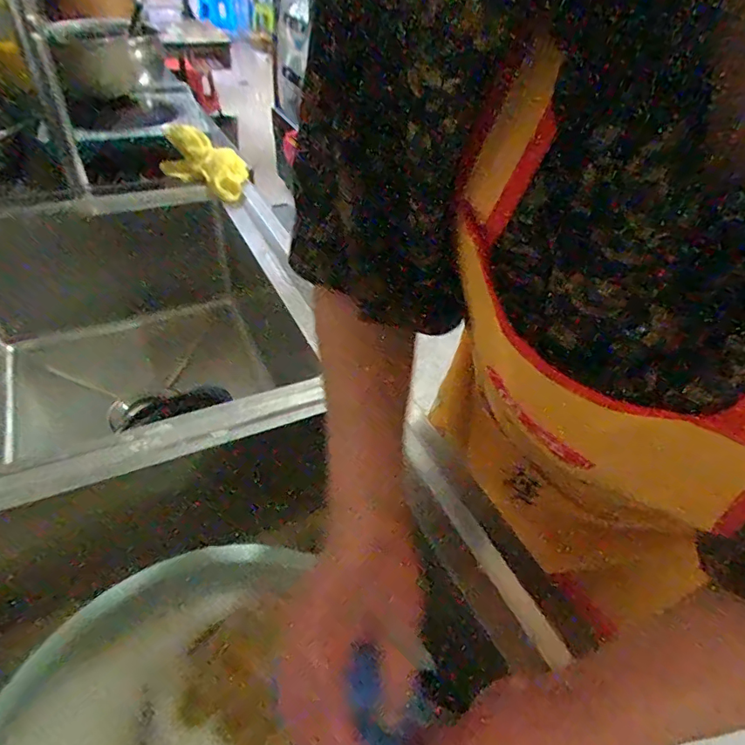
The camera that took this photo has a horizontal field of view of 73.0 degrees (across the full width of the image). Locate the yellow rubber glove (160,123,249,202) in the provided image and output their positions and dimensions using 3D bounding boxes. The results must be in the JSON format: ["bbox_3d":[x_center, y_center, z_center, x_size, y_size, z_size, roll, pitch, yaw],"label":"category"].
[{"bbox_3d":[-0.283,-0.359,0.858,0.128,0.081,0.112,3,42,-2],"label":"yellow rubber glove"}]

